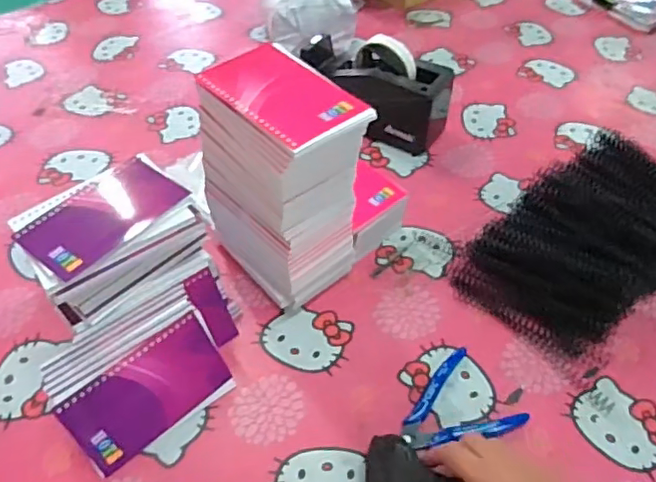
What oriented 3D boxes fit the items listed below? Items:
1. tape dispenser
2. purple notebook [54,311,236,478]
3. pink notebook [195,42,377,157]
[{"bbox_3d":[0.058,-0.202,0.762,0.195,0.113,0.079,21,50,19],"label":"tape dispenser"},{"bbox_3d":[-0.149,0.129,0.488,0.131,0.081,0.006,-33,25,-24],"label":"purple notebook"},{"bbox_3d":[-0.036,-0.119,0.468,0.085,0.008,0.136,-33,55,-27],"label":"pink notebook"}]

